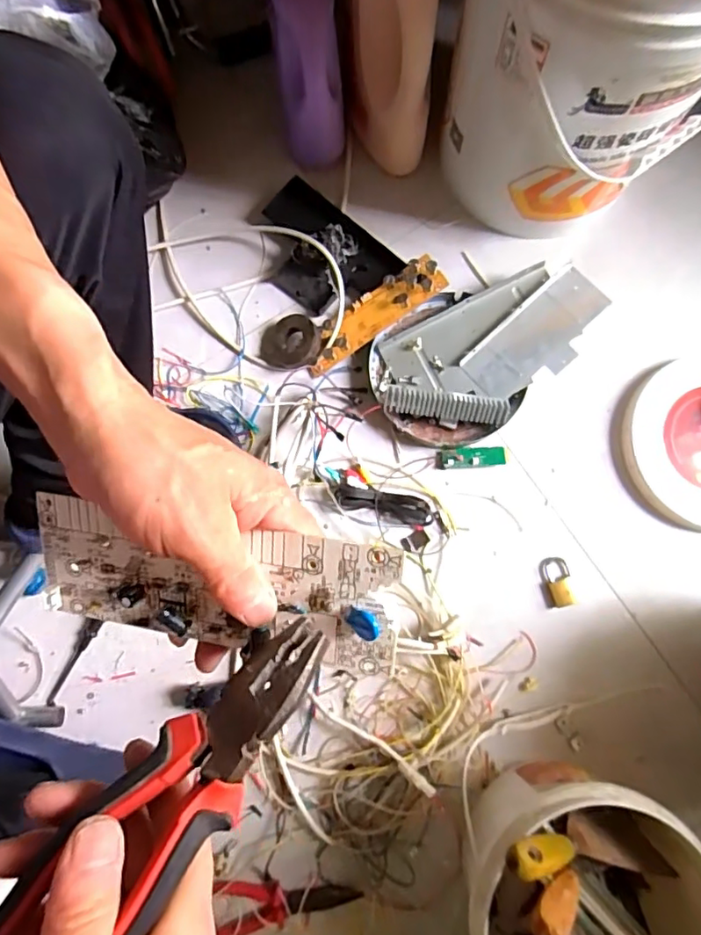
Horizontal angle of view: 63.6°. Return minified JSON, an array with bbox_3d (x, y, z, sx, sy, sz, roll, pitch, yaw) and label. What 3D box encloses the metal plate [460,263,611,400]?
[{"bbox_3d":[0.237,-0.163,0.720,0.187,0.015,0.094,-40,82,3],"label":"metal plate"}]

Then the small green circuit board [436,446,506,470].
[{"bbox_3d":[0.154,-0.012,0.724,0.088,0.007,0.025,-4,80,-1],"label":"small green circuit board"}]

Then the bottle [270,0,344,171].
[{"bbox_3d":[-0.053,-0.488,0.677,0.073,0.262,0.108,-9,80,-2],"label":"bottle"}]

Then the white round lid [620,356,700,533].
[{"bbox_3d":[0.451,-0.034,0.711,0.202,0.039,0.211,0,80,0],"label":"white round lid"}]

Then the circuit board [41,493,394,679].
[{"bbox_3d":[-0.072,0.058,0.280,0.189,0.009,0.067,7,107,11],"label":"circuit board"}]

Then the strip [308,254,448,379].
[{"bbox_3d":[0.025,-0.196,0.733,0.203,0.015,0.057,-37,82,7],"label":"strip"}]

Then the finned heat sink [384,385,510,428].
[{"bbox_3d":[0.120,-0.076,0.714,0.151,0.033,0.037,7,80,1],"label":"finned heat sink"}]

